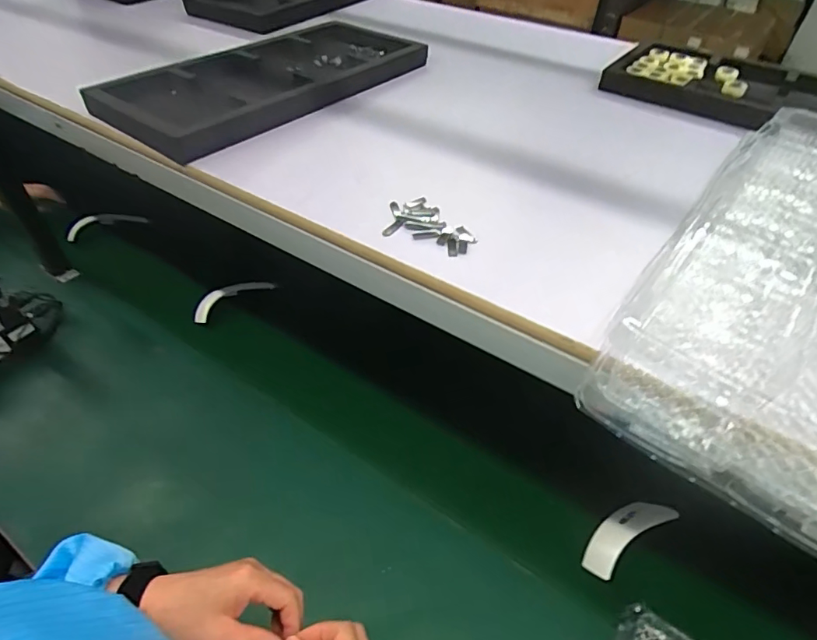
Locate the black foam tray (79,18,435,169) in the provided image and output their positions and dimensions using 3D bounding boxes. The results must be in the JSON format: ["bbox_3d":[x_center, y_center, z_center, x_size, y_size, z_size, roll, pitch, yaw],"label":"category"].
[{"bbox_3d":[-0.201,-0.374,0.735,0.235,0.040,0.484,32,53,25],"label":"black foam tray"}]

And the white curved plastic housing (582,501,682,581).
[{"bbox_3d":[0.323,0.318,0.711,0.158,0.038,0.054,-24,52,-24],"label":"white curved plastic housing"}]

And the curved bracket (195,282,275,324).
[{"bbox_3d":[-0.393,-0.054,1.068,0.183,0.033,0.064,-26,53,-25],"label":"curved bracket"}]

